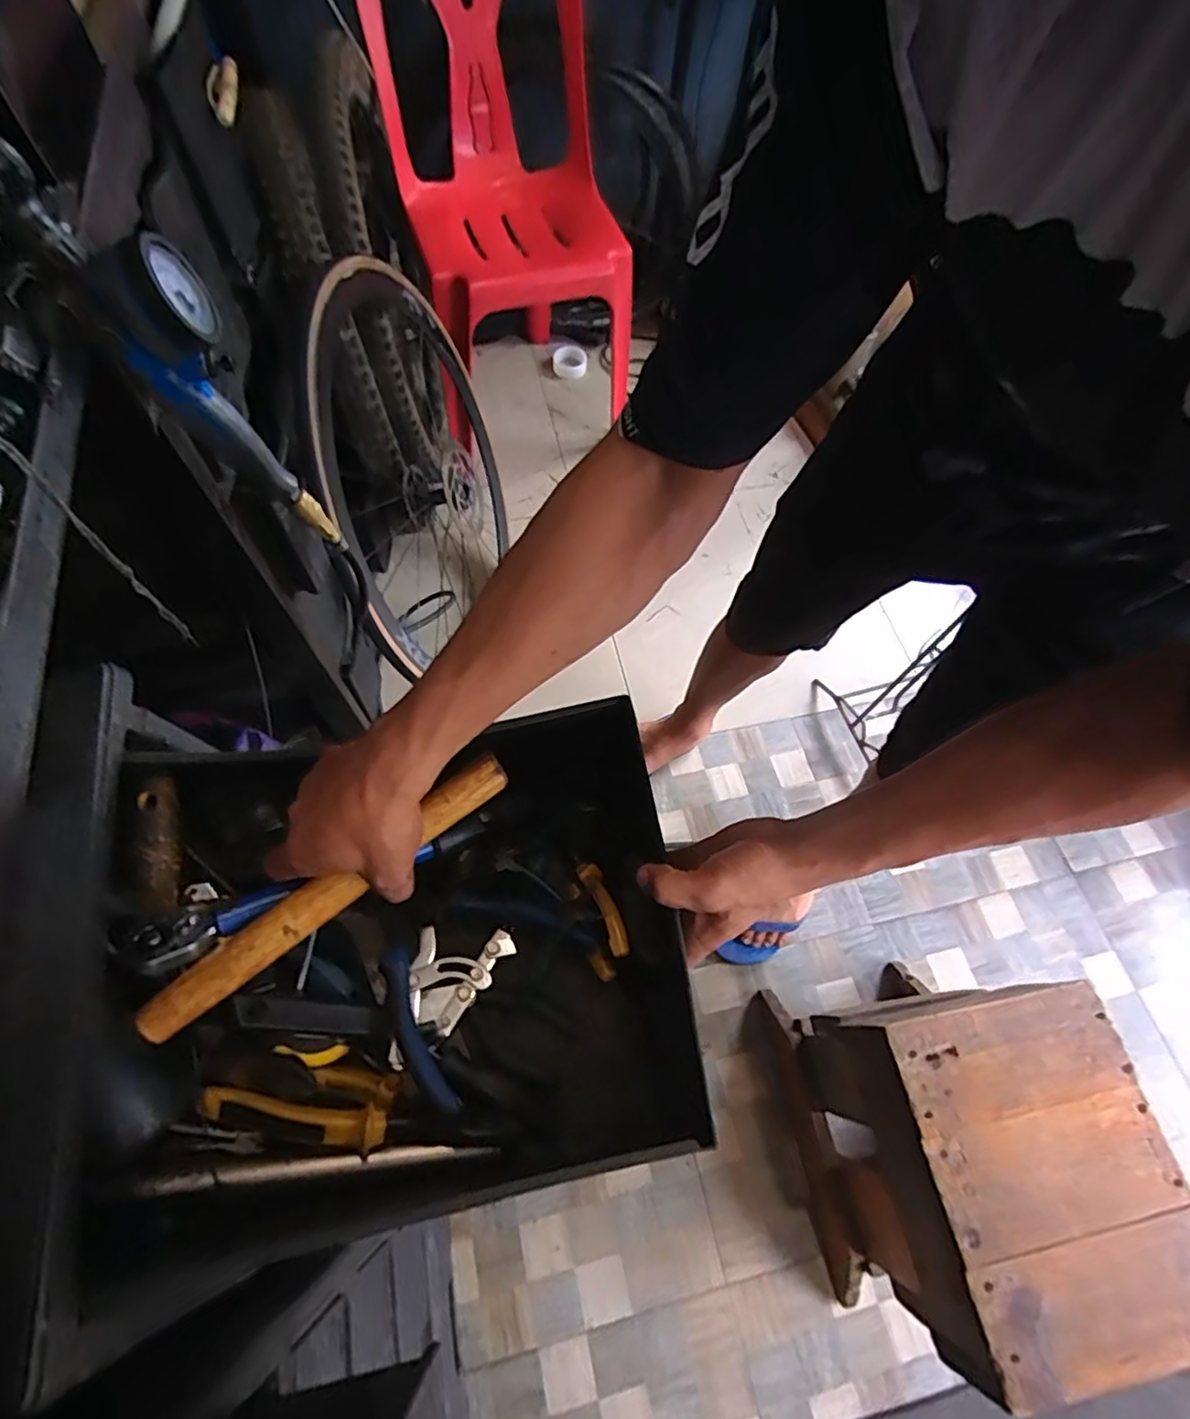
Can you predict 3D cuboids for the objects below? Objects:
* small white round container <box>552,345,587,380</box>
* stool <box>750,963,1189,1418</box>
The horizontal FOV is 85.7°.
[{"bbox_3d":[-0.068,-0.926,1.703,0.091,0.035,0.104,1,64,-3],"label":"small white round container"},{"bbox_3d":[0.428,0.527,0.801,0.271,0.402,0.326,-12,65,-8],"label":"stool"}]

